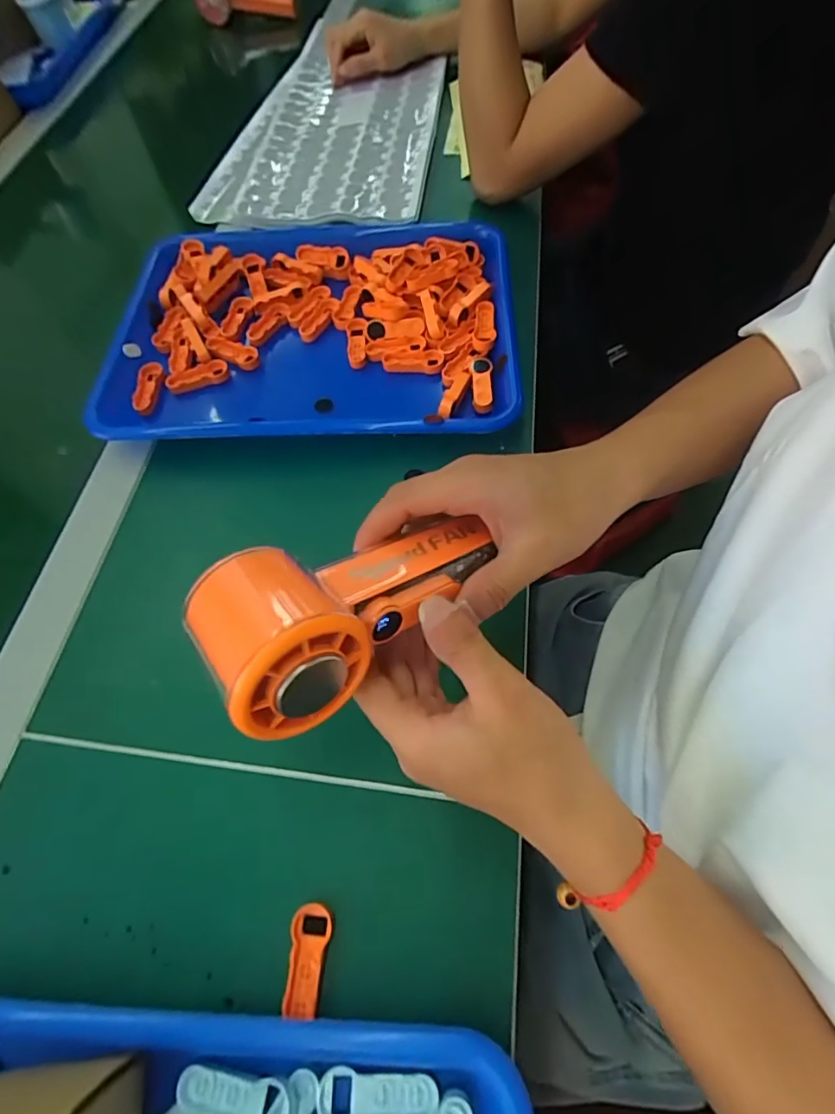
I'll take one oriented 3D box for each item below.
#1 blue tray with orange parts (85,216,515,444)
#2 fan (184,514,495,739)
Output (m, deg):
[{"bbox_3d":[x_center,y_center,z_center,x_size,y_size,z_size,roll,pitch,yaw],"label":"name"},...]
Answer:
[{"bbox_3d":[-0.086,-0.196,0.442,0.333,0.036,0.250,-2,62,4],"label":"blue tray with orange parts"},{"bbox_3d":[-0.027,0.015,0.224,0.140,0.045,0.063,-27,61,-37],"label":"fan"}]

